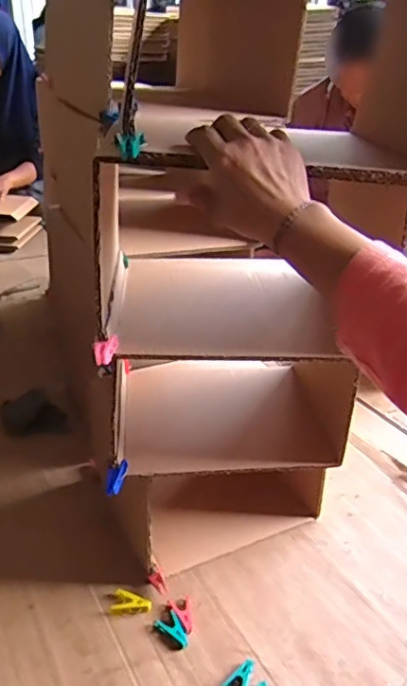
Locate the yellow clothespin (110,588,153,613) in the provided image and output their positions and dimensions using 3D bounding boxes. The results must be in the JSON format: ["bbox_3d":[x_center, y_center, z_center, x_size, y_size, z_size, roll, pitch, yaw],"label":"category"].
[{"bbox_3d":[-0.098,0.357,0.789,0.054,0.007,0.034,8,30,6],"label":"yellow clothespin"}]

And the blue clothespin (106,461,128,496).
[{"bbox_3d":[-0.111,0.168,0.719,0.022,0.011,0.052,8,44,7],"label":"blue clothespin"}]

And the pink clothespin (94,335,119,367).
[{"bbox_3d":[-0.098,0.006,0.574,0.020,0.010,0.041,13,44,14],"label":"pink clothespin"}]

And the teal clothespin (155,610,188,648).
[{"bbox_3d":[-0.037,0.376,0.755,0.032,0.008,0.050,-23,39,-39],"label":"teal clothespin"}]

